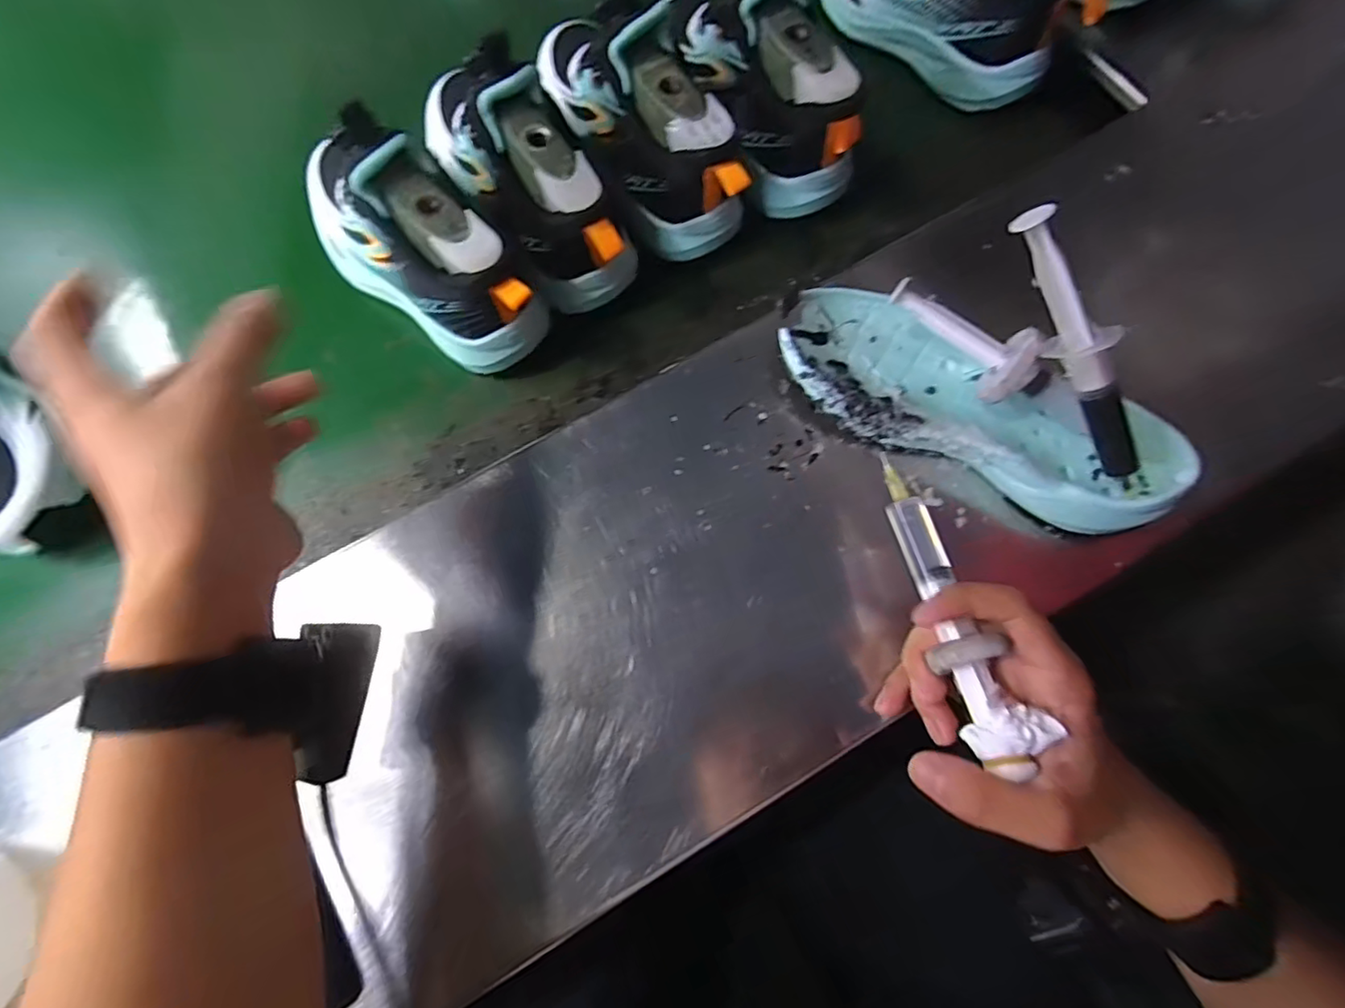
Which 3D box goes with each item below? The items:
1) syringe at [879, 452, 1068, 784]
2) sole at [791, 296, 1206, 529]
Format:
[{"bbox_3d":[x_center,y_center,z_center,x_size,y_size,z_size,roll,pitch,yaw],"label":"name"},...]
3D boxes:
[{"bbox_3d":[0.121,0.043,0.264,0.028,0.031,0.142,-12,64,-2],"label":"syringe"},{"bbox_3d":[0.161,-0.060,0.326,0.214,0.056,0.082,26,78,10],"label":"sole"}]

